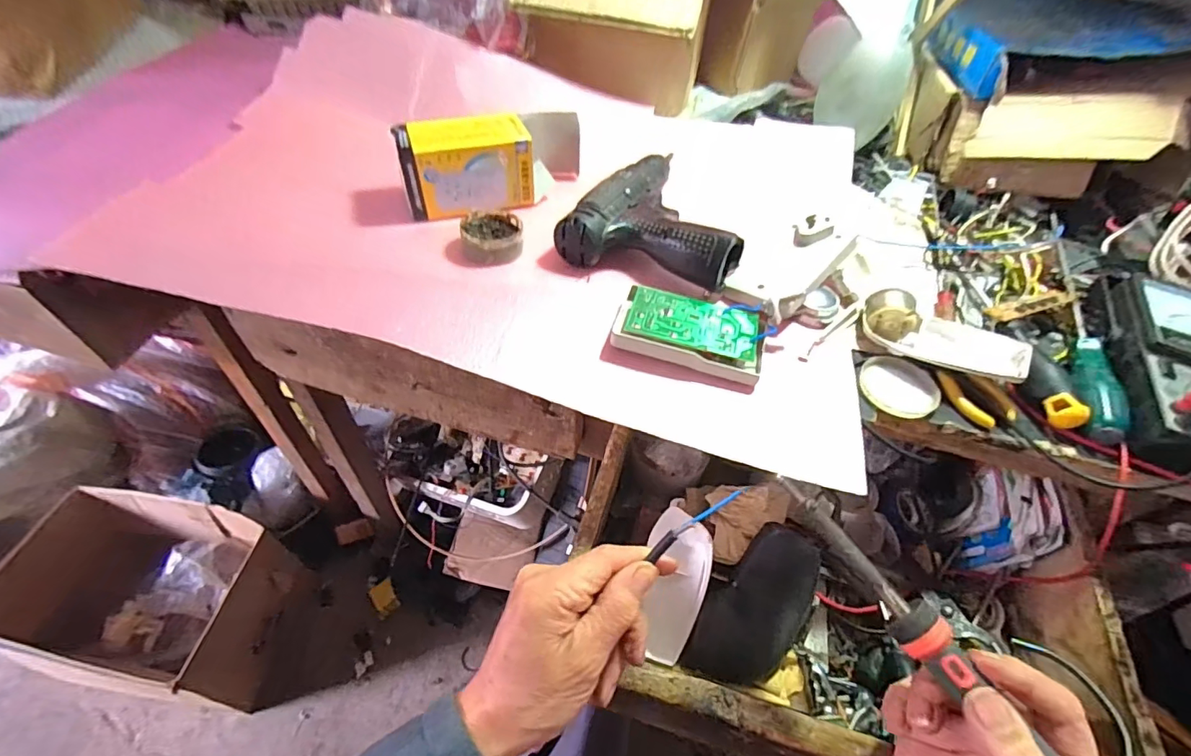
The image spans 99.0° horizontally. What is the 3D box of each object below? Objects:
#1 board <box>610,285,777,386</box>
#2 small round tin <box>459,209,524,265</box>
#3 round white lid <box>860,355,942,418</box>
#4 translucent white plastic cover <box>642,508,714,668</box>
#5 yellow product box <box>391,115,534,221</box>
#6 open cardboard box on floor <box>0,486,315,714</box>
[{"bbox_3d":[0.074,-0.037,0.397,0.114,0.021,0.059,13,50,5],"label":"board"},{"bbox_3d":[-0.092,-0.126,0.452,0.052,0.021,0.059,-1,50,-8],"label":"small round tin"},{"bbox_3d":[0.233,0.007,0.389,0.055,0.008,0.055,3,49,-4],"label":"round white lid"},{"bbox_3d":[0.065,0.167,0.413,0.047,0.019,0.114,10,81,2],"label":"translucent white plastic cover"},{"bbox_3d":[-0.125,-0.206,0.486,0.118,0.061,0.068,-14,53,-18],"label":"yellow product box"},{"bbox_3d":[-0.756,0.388,0.907,0.393,0.299,0.269,10,49,2],"label":"open cardboard box on floor"}]

